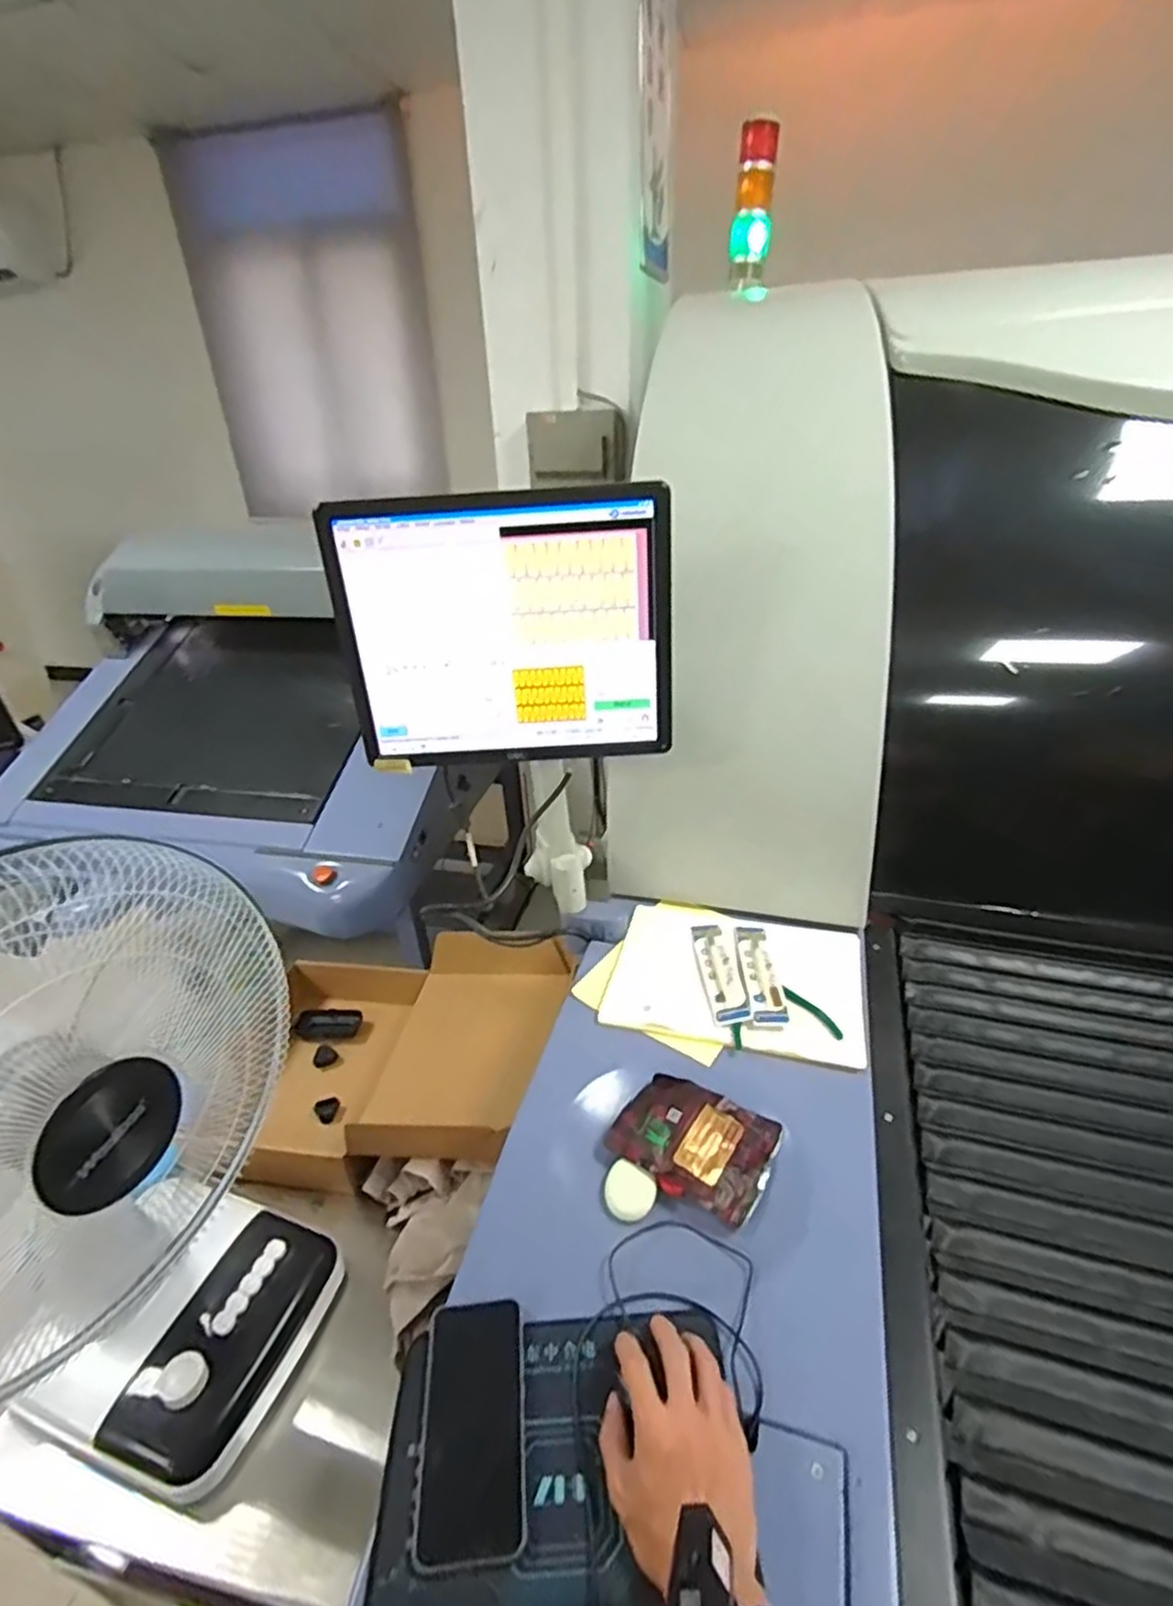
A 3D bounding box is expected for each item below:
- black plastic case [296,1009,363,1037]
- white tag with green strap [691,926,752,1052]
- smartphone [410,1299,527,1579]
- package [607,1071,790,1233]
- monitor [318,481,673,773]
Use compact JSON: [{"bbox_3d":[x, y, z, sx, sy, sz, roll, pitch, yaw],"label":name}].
[{"bbox_3d":[-0.456,0.389,1.281,0.106,0.023,0.054,-1,30,3],"label":"black plastic case"},{"bbox_3d":[0.173,0.228,0.937,0.052,0.016,0.213,-5,31,0],"label":"white tag with green strap"},{"bbox_3d":[-0.086,0.464,0.543,0.075,0.007,0.156,-6,31,-3],"label":"smartphone"},{"bbox_3d":[0.116,0.347,0.758,0.154,0.016,0.120,17,37,31],"label":"package"},{"bbox_3d":[-0.093,-0.188,0.831,0.375,0.295,0.050,-3,30,0],"label":"monitor"}]

